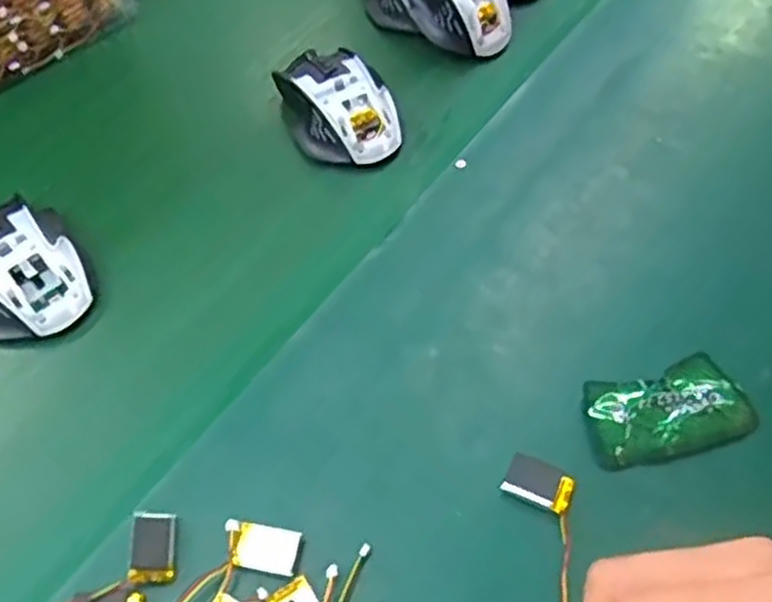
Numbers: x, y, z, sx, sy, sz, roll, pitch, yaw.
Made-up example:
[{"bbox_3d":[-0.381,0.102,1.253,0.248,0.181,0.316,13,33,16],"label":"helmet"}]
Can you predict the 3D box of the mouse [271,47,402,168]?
[{"bbox_3d":[-0.033,-0.139,0.547,0.073,0.042,0.101,-18,55,-12],"label":"mouse"}]

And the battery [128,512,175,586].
[{"bbox_3d":[-0.109,0.116,0.364,0.021,0.005,0.032,13,50,-29],"label":"battery"}]

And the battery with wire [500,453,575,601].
[{"bbox_3d":[0.072,0.109,0.364,0.033,0.006,0.075,6,53,6],"label":"battery with wire"}]

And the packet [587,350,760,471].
[{"bbox_3d":[0.144,0.056,0.395,0.083,0.011,0.050,-14,54,-9],"label":"packet"}]

